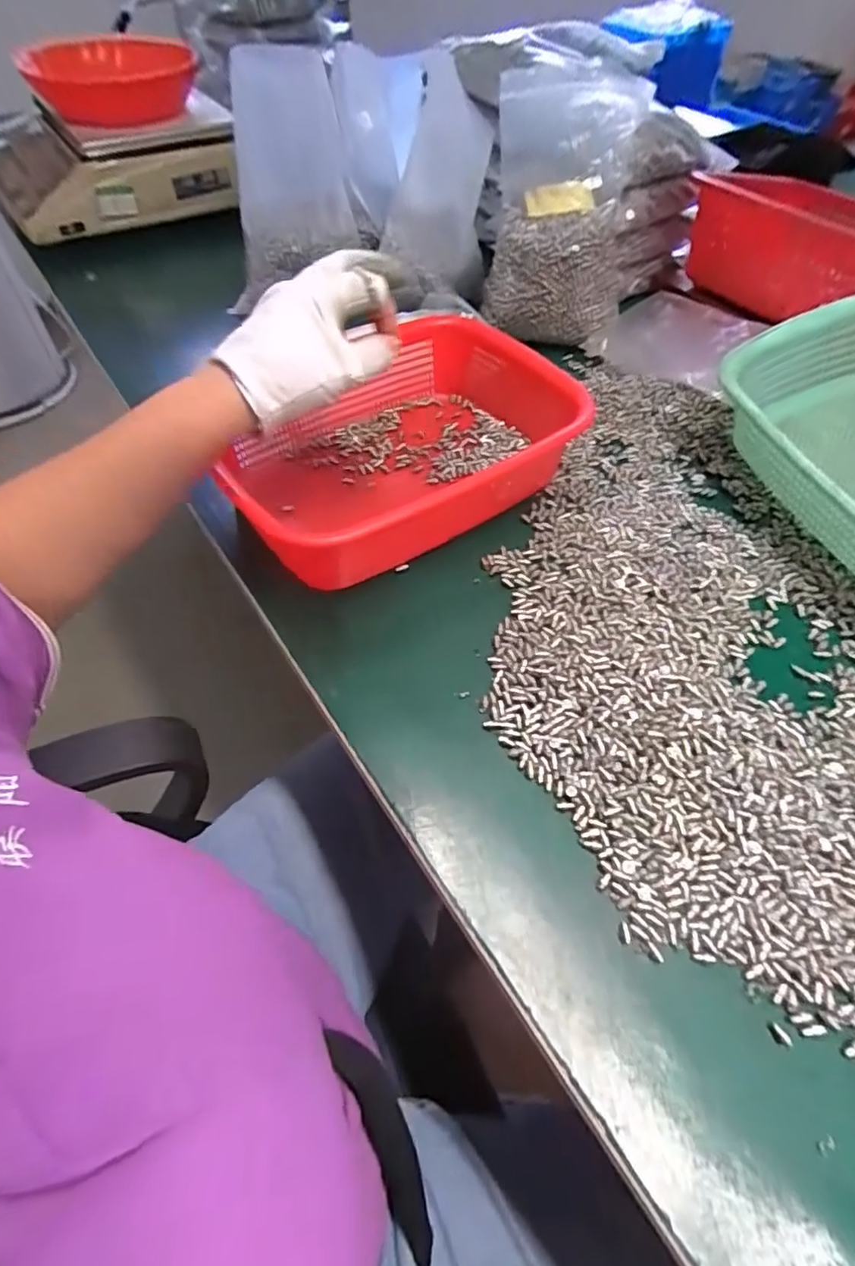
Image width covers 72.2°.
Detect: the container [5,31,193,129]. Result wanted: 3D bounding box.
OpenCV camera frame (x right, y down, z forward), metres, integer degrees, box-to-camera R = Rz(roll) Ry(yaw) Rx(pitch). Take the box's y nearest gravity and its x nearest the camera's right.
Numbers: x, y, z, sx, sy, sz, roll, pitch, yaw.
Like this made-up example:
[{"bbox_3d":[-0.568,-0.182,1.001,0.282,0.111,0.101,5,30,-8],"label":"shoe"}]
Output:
[{"bbox_3d":[-0.472,-0.826,0.873,0.229,0.069,0.361,-18,56,-12],"label":"container"}]

